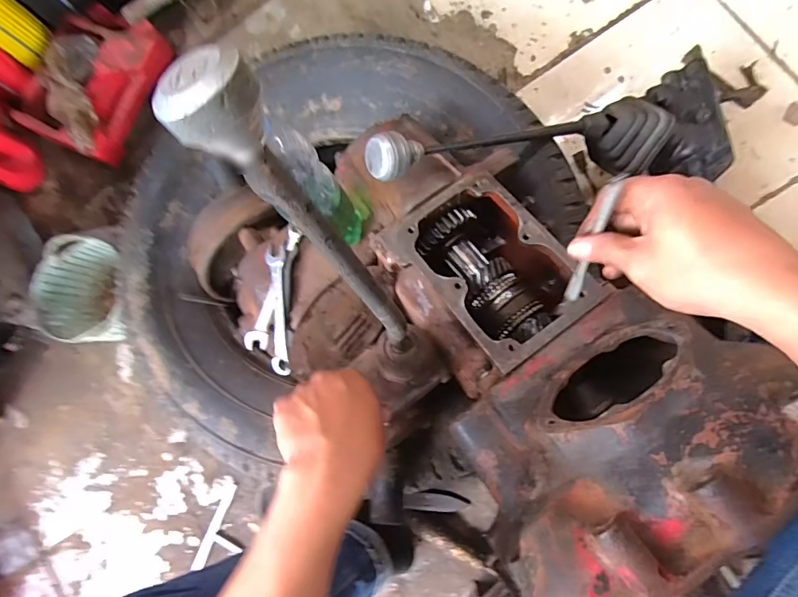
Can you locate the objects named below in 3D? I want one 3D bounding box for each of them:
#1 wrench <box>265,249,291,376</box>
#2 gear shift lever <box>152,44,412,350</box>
[{"bbox_3d":[-0.149,0.018,0.560,0.022,0.008,0.150,-5,82,10],"label":"wrench"},{"bbox_3d":[-0.039,-0.031,0.280,0.035,0.263,0.029,-29,60,4],"label":"gear shift lever"}]

